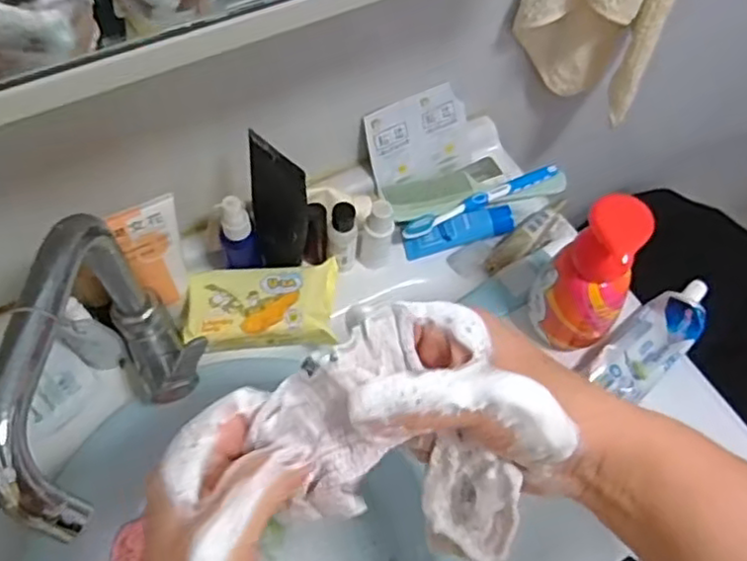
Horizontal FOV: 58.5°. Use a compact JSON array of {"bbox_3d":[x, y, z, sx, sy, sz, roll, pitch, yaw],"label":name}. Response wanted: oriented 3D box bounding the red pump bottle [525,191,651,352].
[{"bbox_3d":[0.172,-0.001,0.525,0.054,0.136,0.059,-32,66,-20],"label":"red pump bottle"}]

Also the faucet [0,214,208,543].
[{"bbox_3d":[-0.165,0.067,0.418,0.053,0.181,0.184,4,59,0],"label":"faucet"}]

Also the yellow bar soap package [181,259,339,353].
[{"bbox_3d":[-0.093,0.019,0.567,0.122,0.027,0.077,-1,59,-4],"label":"yellow bar soap package"}]

